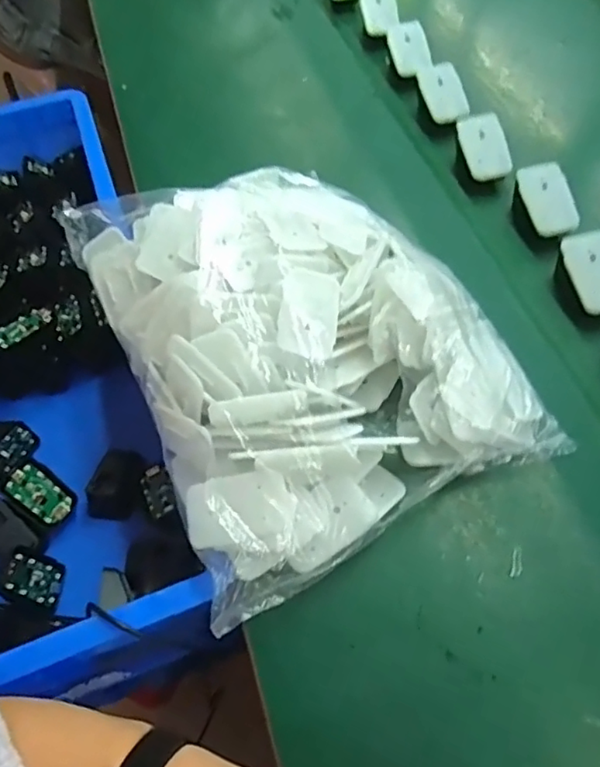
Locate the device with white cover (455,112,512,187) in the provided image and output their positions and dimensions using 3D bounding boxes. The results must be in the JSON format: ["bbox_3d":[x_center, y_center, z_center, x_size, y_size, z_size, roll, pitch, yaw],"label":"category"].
[{"bbox_3d":[0.187,-0.237,0.612,0.044,0.051,0.074,-9,59,-2],"label":"device with white cover"}]

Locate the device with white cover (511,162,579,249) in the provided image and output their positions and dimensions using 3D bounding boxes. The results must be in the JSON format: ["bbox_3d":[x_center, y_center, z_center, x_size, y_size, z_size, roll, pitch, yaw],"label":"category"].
[{"bbox_3d":[0.236,-0.168,0.567,0.049,0.045,0.076,-14,59,-5],"label":"device with white cover"}]

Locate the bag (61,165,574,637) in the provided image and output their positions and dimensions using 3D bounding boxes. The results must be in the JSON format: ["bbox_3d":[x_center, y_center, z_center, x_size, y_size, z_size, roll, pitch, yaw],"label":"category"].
[{"bbox_3d":[-0.007,-0.046,0.478,0.278,0.101,0.356,-26,61,-12],"label":"bag"}]

